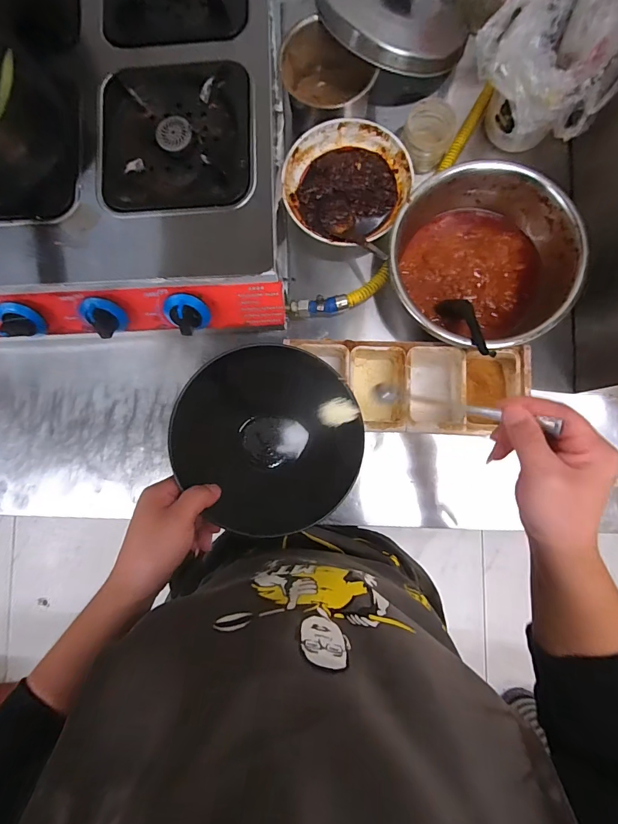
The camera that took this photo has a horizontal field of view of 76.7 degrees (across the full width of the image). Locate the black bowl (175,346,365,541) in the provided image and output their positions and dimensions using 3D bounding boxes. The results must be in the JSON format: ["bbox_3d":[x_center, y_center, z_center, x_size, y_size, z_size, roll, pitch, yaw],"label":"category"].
[{"bbox_3d":[-0.043,0.033,0.426,0.178,0.088,0.174,-12,85,2],"label":"black bowl"}]

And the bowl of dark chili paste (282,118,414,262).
[{"bbox_3d":[0.052,-0.304,0.557,0.162,0.098,0.168,0,86,3],"label":"bowl of dark chili paste"}]

